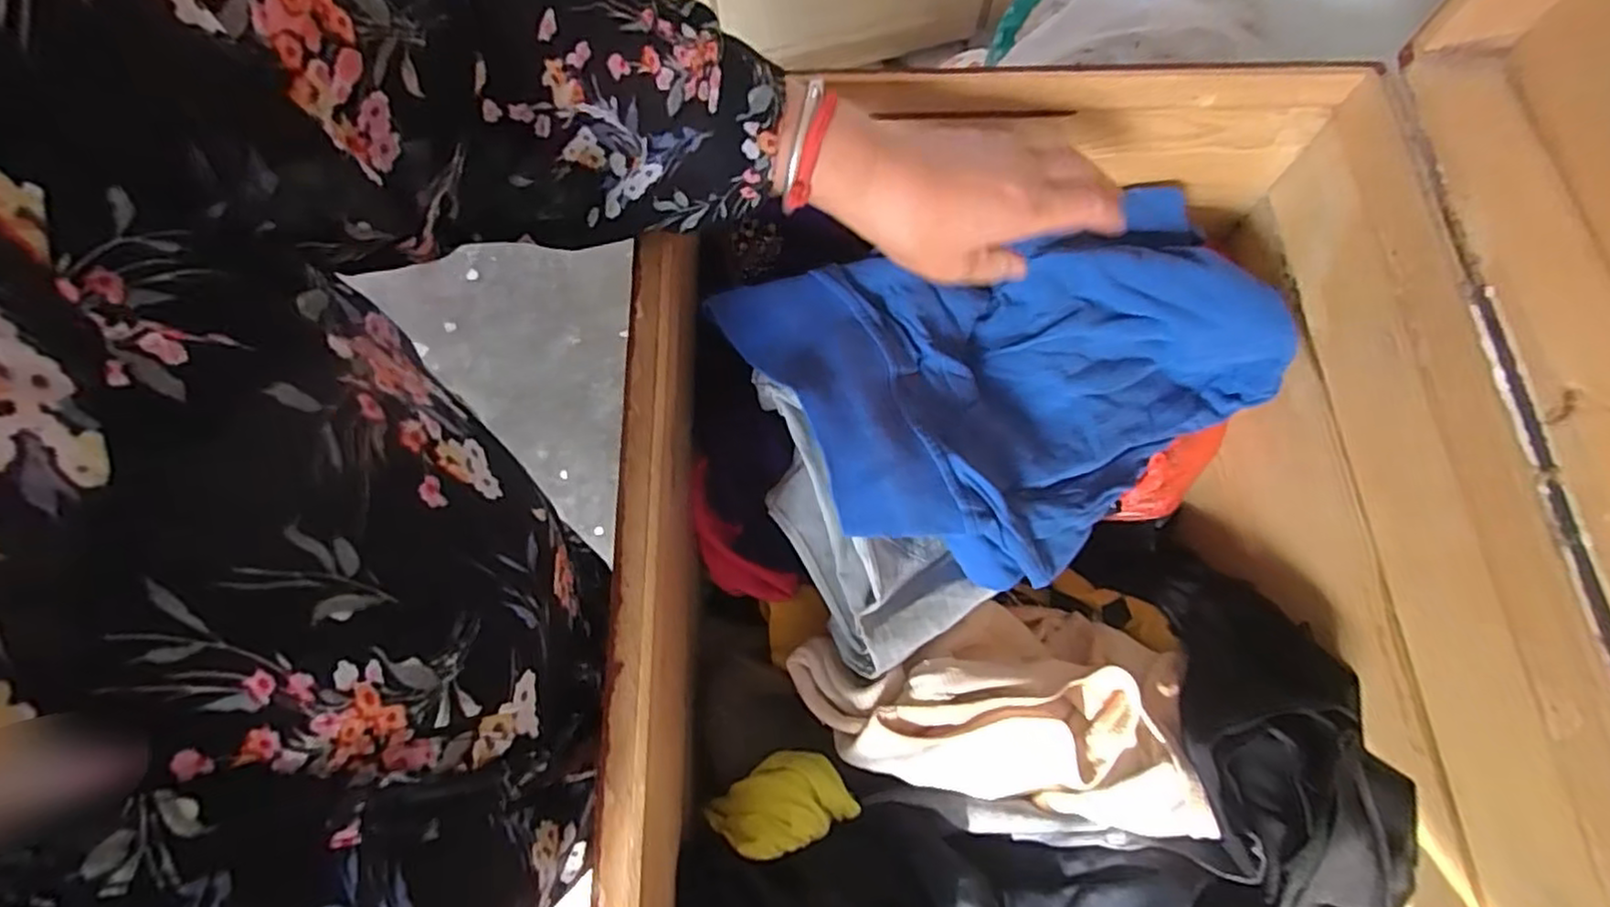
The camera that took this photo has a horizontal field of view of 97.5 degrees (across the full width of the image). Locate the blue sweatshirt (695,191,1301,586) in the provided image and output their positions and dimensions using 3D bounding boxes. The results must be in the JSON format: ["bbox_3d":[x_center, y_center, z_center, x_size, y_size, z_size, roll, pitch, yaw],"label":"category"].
[{"bbox_3d":[0.154,-0.047,0.462,0.350,0.110,0.213,-19,74,-8],"label":"blue sweatshirt"}]

